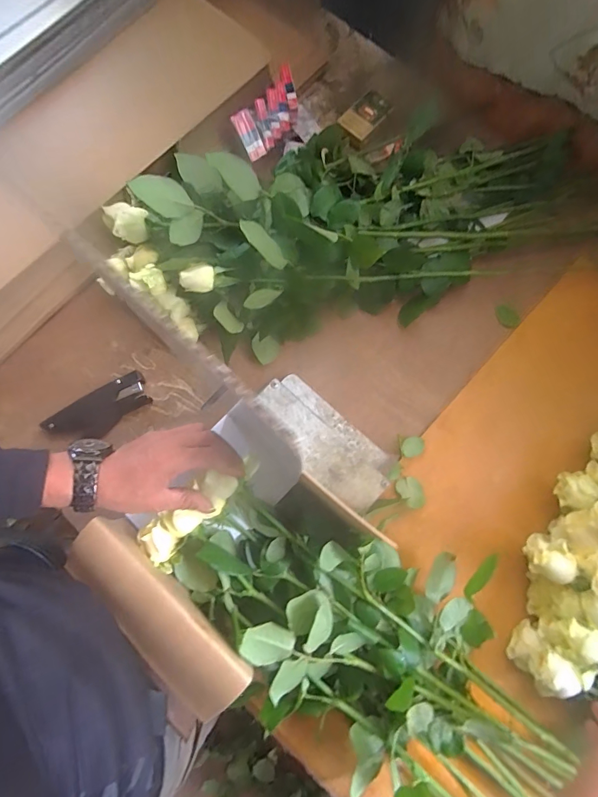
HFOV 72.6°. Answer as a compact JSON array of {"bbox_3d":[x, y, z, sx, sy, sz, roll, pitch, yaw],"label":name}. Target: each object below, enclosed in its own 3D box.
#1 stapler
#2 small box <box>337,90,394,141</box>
[{"bbox_3d":[-0.286,0.018,0.590,0.145,0.025,0.053,-31,81,-5],"label":"stapler"},{"bbox_3d":[0.112,-0.478,0.688,0.052,0.014,0.089,41,82,7],"label":"small box"}]

